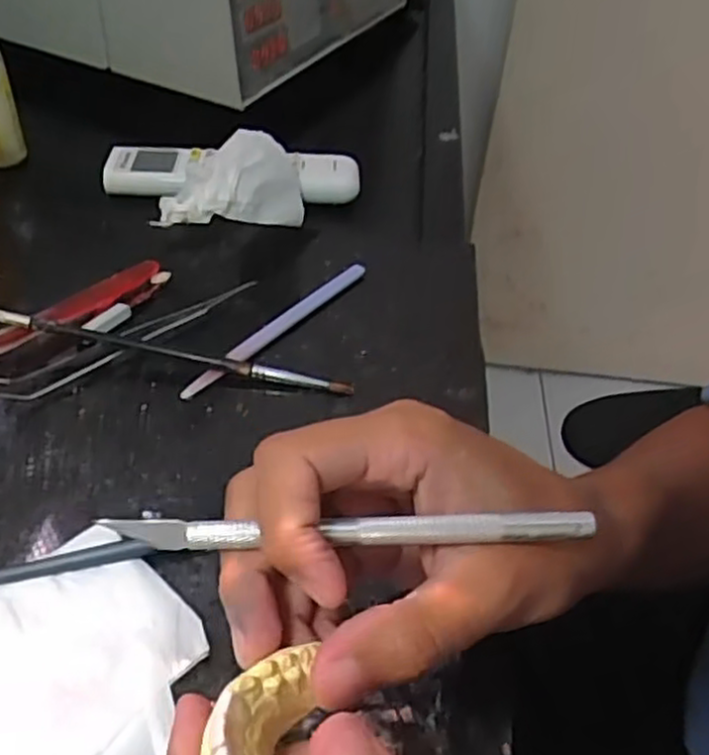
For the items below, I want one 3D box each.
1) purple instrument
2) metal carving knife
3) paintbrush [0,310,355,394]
[{"bbox_3d":[-0.039,-0.029,0.396,0.010,0.007,0.140,31,49,24],"label":"purple instrument"},{"bbox_3d":[-0.002,0.043,0.208,0.134,0.005,0.008,-1,44,-2],"label":"metal carving knife"},{"bbox_3d":[-0.094,-0.013,0.365,0.187,0.018,0.007,9,44,2],"label":"paintbrush"}]

